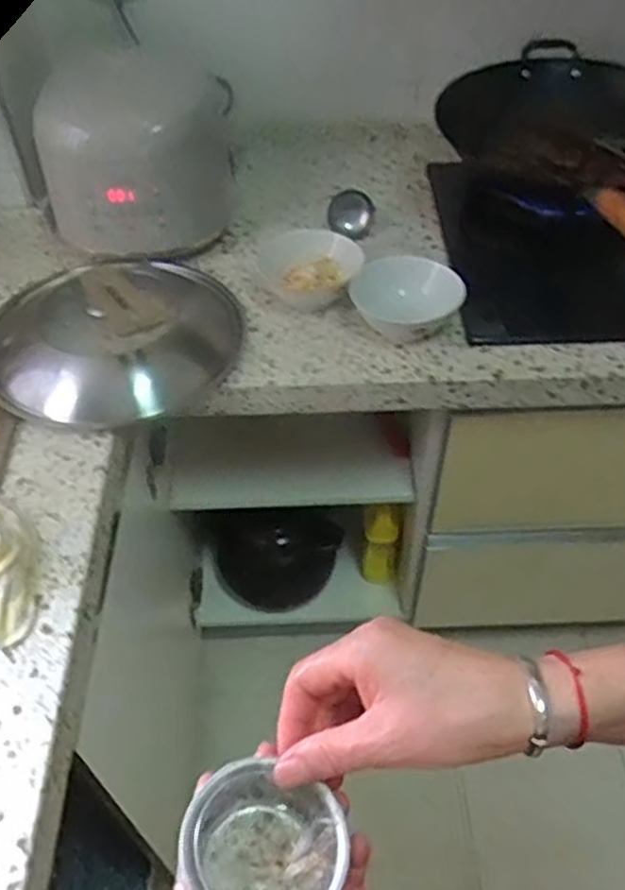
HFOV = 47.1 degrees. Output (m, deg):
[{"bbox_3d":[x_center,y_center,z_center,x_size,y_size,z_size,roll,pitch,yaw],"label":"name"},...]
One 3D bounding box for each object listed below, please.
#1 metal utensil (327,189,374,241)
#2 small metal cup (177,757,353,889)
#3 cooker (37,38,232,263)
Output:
[{"bbox_3d":[0.055,-0.332,1.035,0.068,0.045,0.068,3,49,3],"label":"metal utensil"},{"bbox_3d":[-0.022,0.191,0.337,0.072,0.041,0.065,20,52,18],"label":"small metal cup"},{"bbox_3d":[-0.237,-0.390,0.977,0.195,0.217,0.214,12,50,12],"label":"cooker"}]

